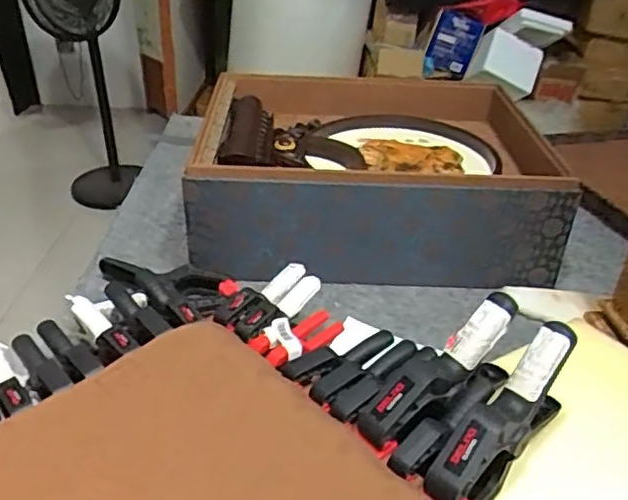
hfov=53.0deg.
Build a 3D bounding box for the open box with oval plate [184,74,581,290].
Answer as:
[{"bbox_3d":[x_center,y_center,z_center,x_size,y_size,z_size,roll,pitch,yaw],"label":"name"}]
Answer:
[{"bbox_3d":[0.095,-0.112,0.892,0.491,0.145,0.358,3,32,0],"label":"open box with oval plate"}]

